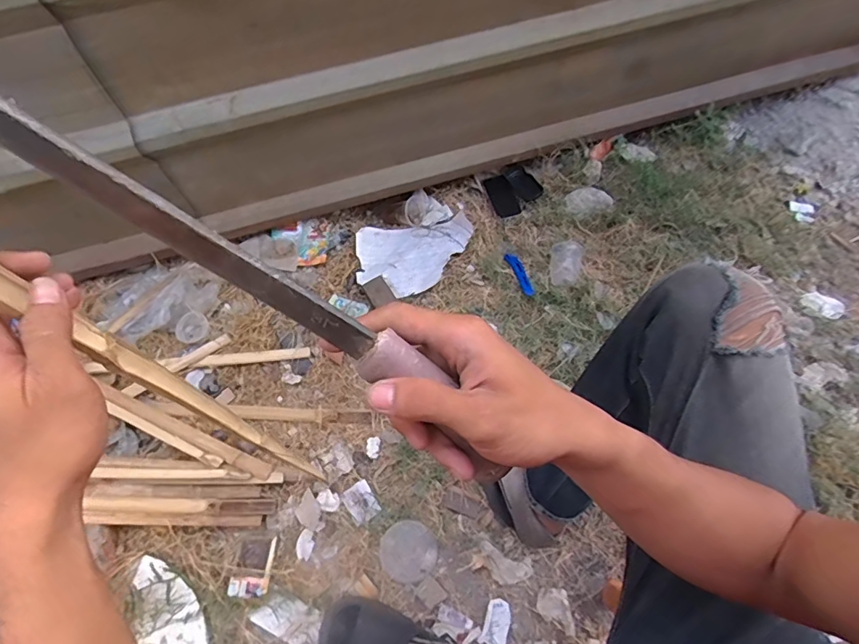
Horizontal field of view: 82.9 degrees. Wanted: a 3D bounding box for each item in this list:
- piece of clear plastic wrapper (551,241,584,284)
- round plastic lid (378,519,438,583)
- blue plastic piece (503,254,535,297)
[{"bbox_3d":[0.295,-0.128,1.042,0.063,0.039,0.100,7,61,9],"label":"piece of clear plastic wrapper"},{"bbox_3d":[-0.036,0.394,0.836,0.094,0.006,0.095,1,70,-2],"label":"round plastic lid"},{"bbox_3d":[0.201,-0.107,1.062,0.034,0.025,0.126,-19,60,-7],"label":"blue plastic piece"}]

